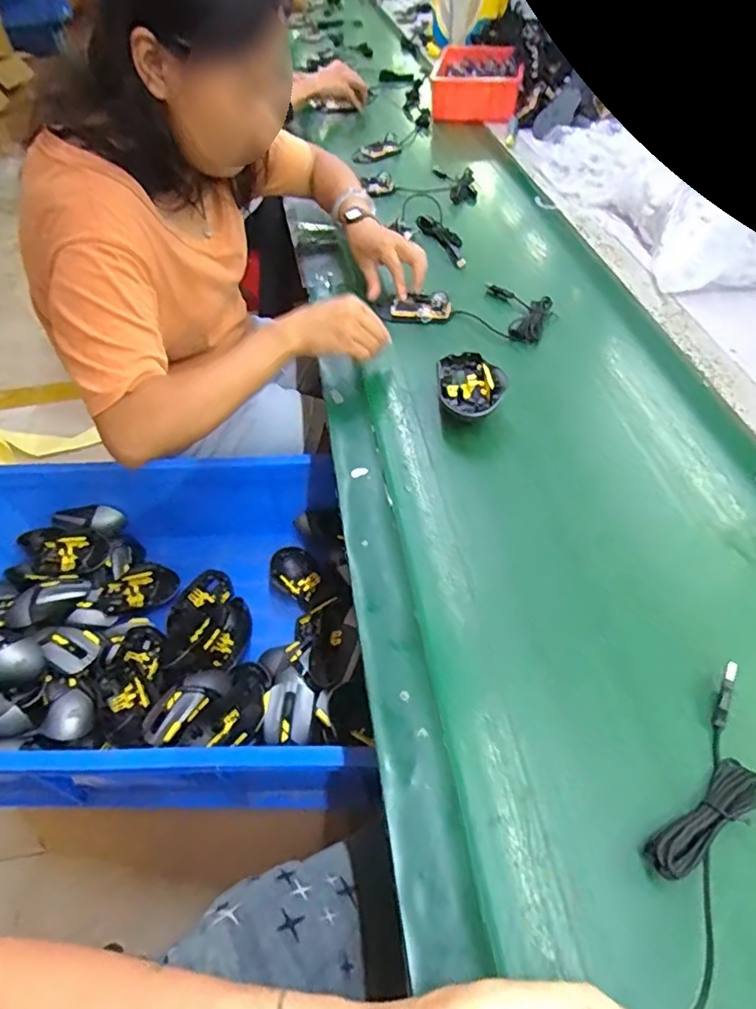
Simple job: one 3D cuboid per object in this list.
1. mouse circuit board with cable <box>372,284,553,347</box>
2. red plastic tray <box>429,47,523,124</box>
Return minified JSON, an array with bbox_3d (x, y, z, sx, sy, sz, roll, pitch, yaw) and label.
[{"bbox_3d":[0.120,-0.286,0.795,0.231,0.025,0.110,15,54,16],"label":"mouse circuit board with cable"},{"bbox_3d":[0.231,-1.002,1.353,0.195,0.095,0.243,0,50,7],"label":"red plastic tray"}]

